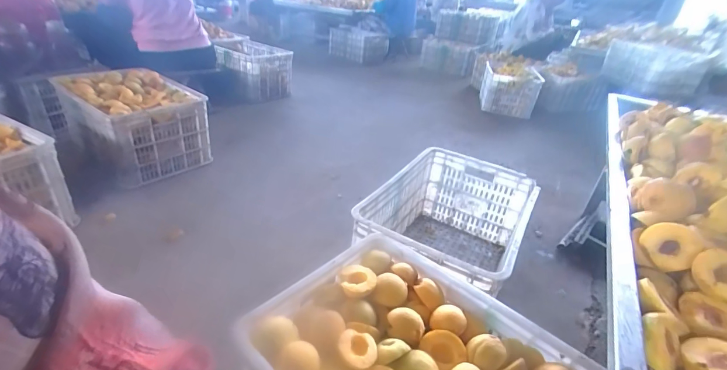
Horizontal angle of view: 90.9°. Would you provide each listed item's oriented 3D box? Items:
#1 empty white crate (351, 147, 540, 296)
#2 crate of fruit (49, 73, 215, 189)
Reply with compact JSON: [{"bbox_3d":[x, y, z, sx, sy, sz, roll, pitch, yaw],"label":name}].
[{"bbox_3d":[0.241,0.126,0.997,0.342,0.263,0.542,21,32,24],"label":"empty white crate"},{"bbox_3d":[-0.836,-0.222,1.336,0.436,0.295,0.332,24,34,29],"label":"crate of fruit"}]

